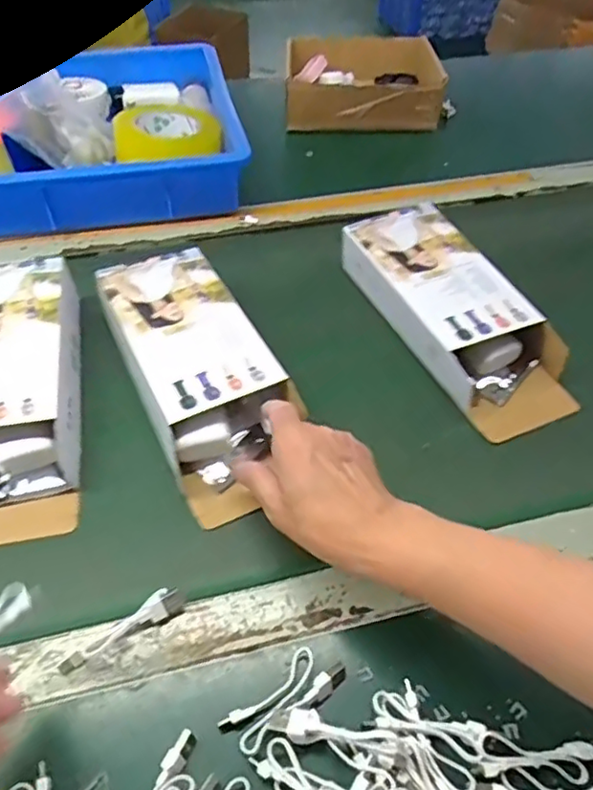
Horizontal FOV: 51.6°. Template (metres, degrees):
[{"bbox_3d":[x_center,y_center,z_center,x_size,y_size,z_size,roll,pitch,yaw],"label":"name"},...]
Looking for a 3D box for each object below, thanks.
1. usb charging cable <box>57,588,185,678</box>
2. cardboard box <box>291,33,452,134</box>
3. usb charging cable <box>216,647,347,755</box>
[{"bbox_3d":[-0.110,0.146,0.386,0.081,0.014,0.018,-26,54,-24],"label":"usb charging cable"},{"bbox_3d":[0.092,-0.447,0.868,0.206,0.061,0.210,1,48,-1],"label":"cardboard box"},{"bbox_3d":[-0.006,0.175,0.355,0.074,0.013,0.029,-33,57,-28],"label":"usb charging cable"}]

